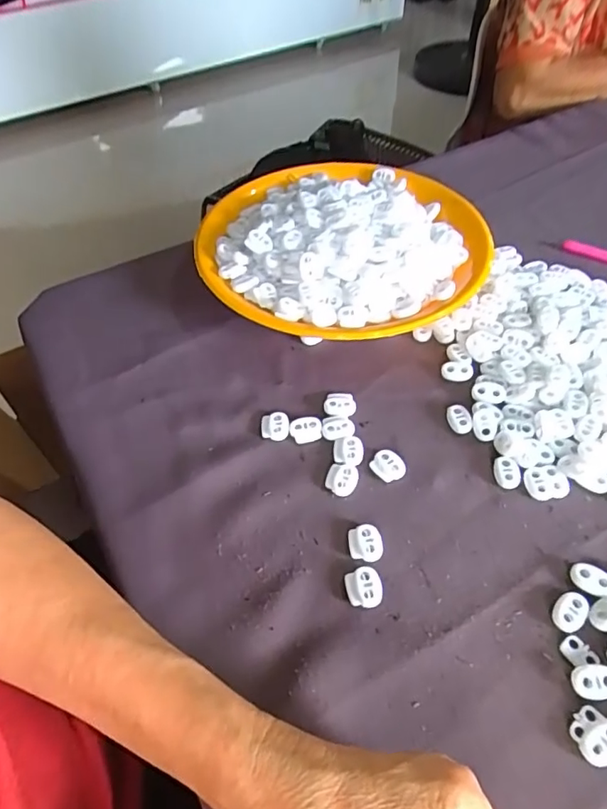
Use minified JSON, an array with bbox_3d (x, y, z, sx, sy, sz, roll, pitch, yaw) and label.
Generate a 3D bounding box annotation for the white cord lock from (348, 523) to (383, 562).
[{"bbox_3d":[0.036,0.081,0.313,0.020,0.007,0.021,-4,49,-2],"label":"white cord lock"}]

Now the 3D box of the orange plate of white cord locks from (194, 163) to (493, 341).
[{"bbox_3d":[0.032,-0.133,0.452,0.227,0.060,0.226,-1,49,1],"label":"orange plate of white cord locks"}]

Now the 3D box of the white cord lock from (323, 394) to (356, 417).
[{"bbox_3d":[0.026,0.001,0.381,0.022,0.005,0.020,3,50,4],"label":"white cord lock"}]

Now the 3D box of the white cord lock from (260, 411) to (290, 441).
[{"bbox_3d":[-0.020,0.015,0.369,0.019,0.005,0.020,-4,50,-2],"label":"white cord lock"}]

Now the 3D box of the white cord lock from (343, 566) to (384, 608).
[{"bbox_3d":[0.034,0.102,0.297,0.020,0.005,0.021,-6,50,-4],"label":"white cord lock"}]

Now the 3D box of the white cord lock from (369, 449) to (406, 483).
[{"bbox_3d":[0.056,0.039,0.347,0.019,0.006,0.021,-33,56,-24],"label":"white cord lock"}]

